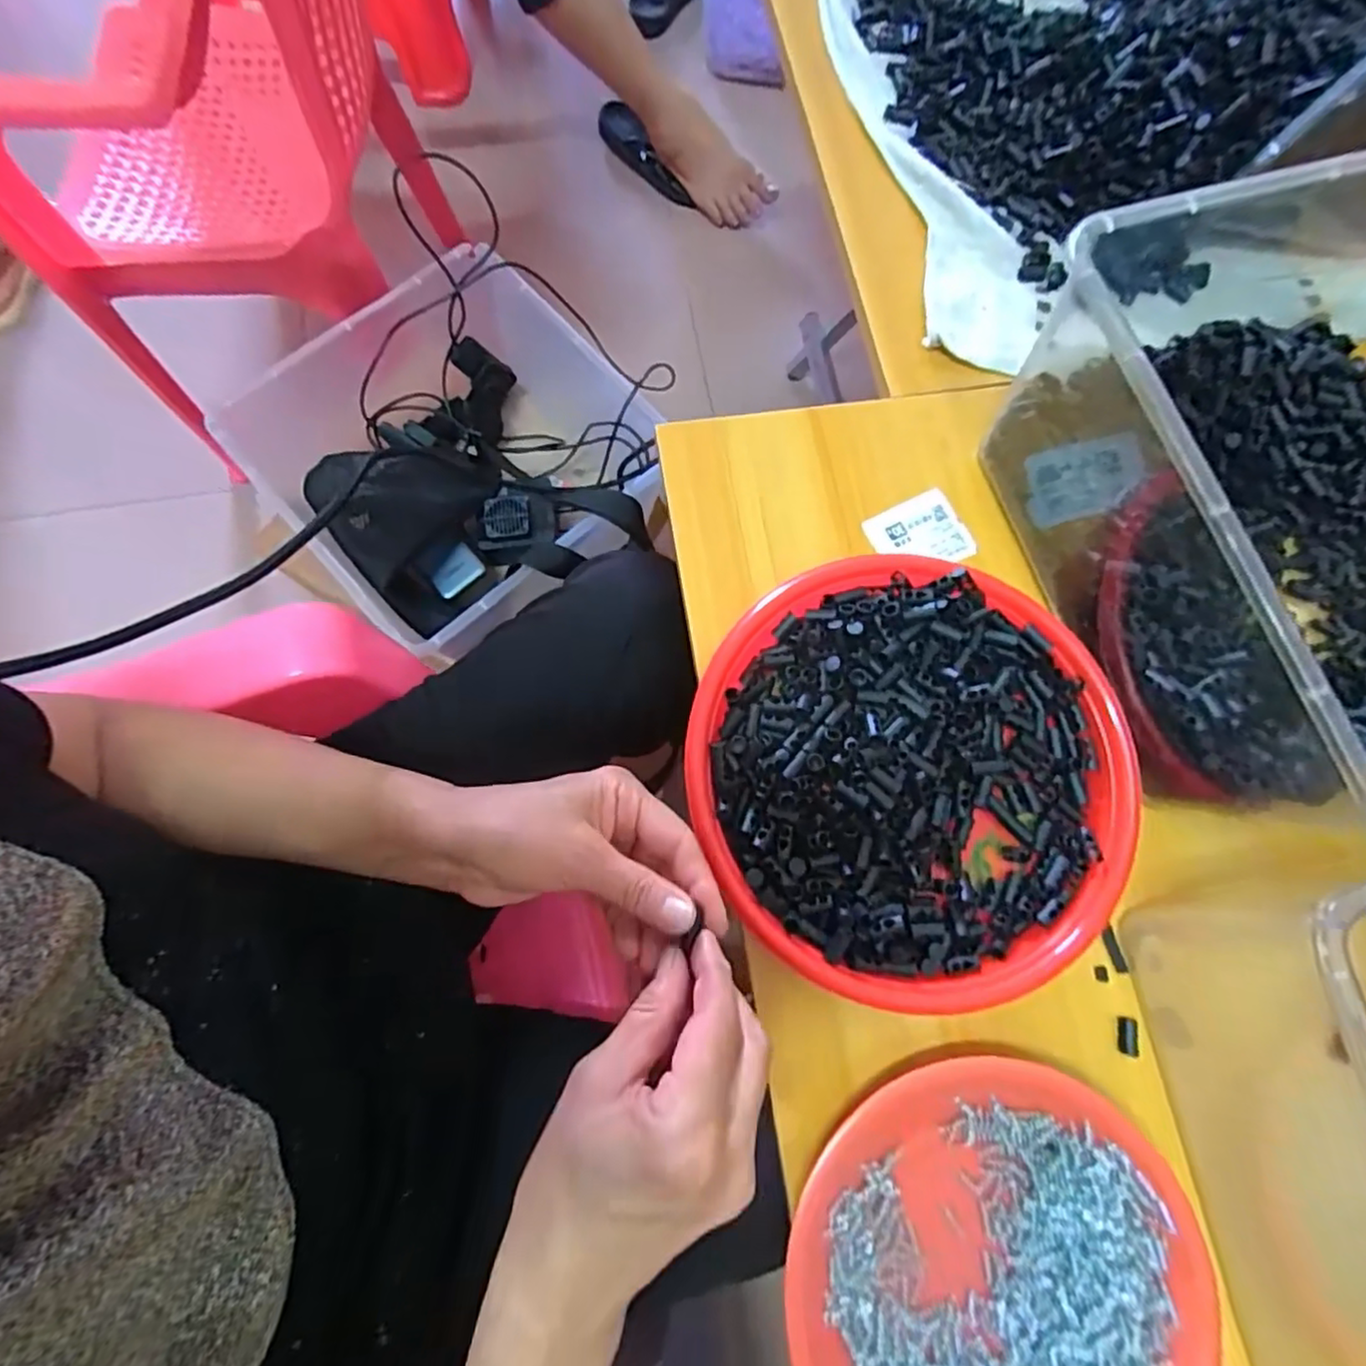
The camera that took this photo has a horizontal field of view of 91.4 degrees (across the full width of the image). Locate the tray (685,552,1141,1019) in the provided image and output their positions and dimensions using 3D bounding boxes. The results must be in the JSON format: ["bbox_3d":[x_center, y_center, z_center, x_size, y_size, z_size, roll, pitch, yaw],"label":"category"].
[{"bbox_3d":[0.127,0.045,0.370,0.234,0.030,0.235,0,76,-2],"label":"tray"}]

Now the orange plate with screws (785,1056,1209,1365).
[{"bbox_3d":[0.147,0.285,0.314,0.194,0.026,0.180,0,76,-2],"label":"orange plate with screws"}]

